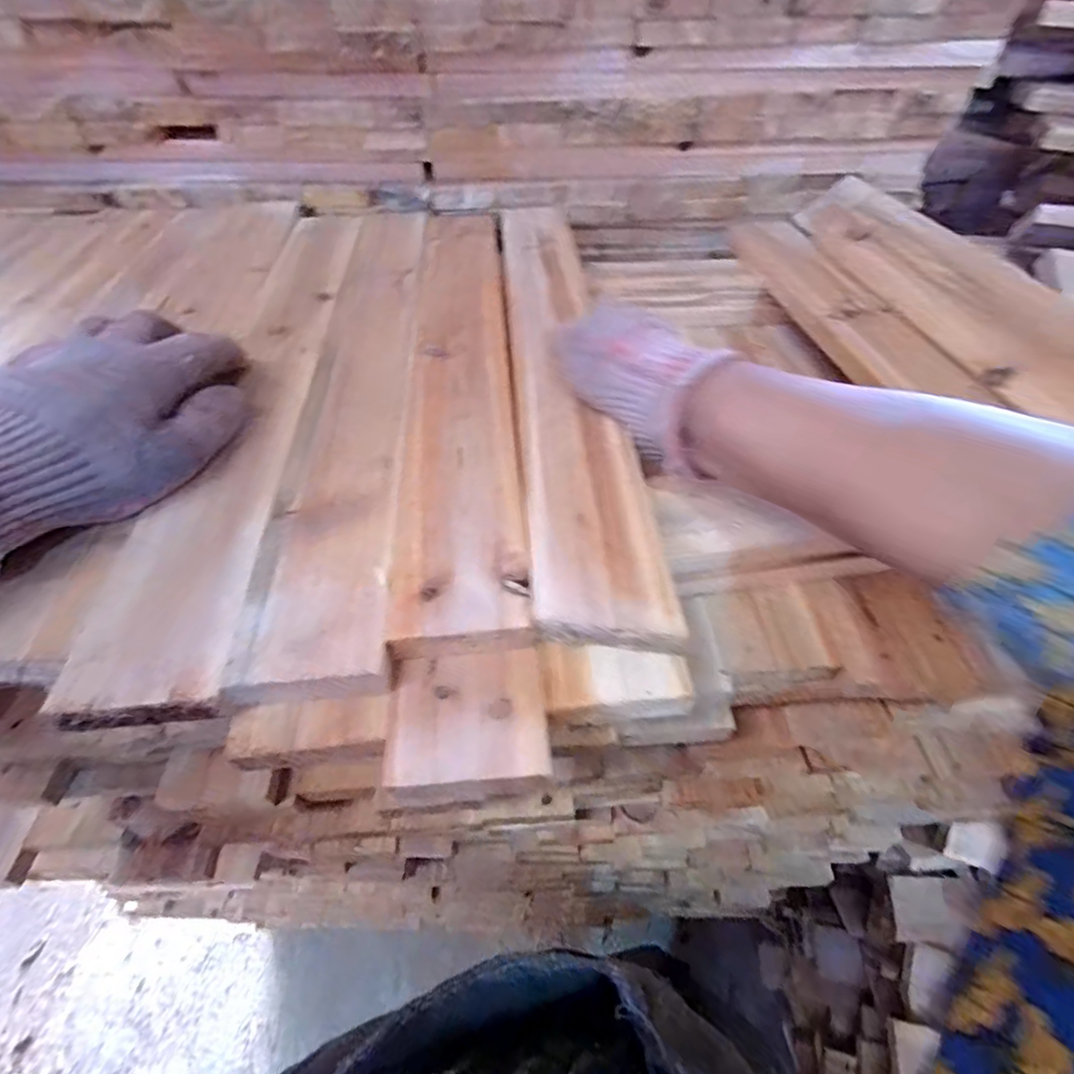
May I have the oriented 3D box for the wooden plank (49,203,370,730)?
[{"bbox_3d":[-0.171,-0.117,0.358,0.063,0.012,0.485,-3,49,-4],"label":"wooden plank"}]

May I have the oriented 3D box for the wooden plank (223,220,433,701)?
[{"bbox_3d":[-0.111,-0.117,0.361,0.059,0.011,0.470,-4,49,-4],"label":"wooden plank"}]

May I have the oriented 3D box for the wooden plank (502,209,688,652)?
[{"bbox_3d":[0.012,-0.127,0.366,0.060,0.010,0.454,-3,49,-4],"label":"wooden plank"}]

